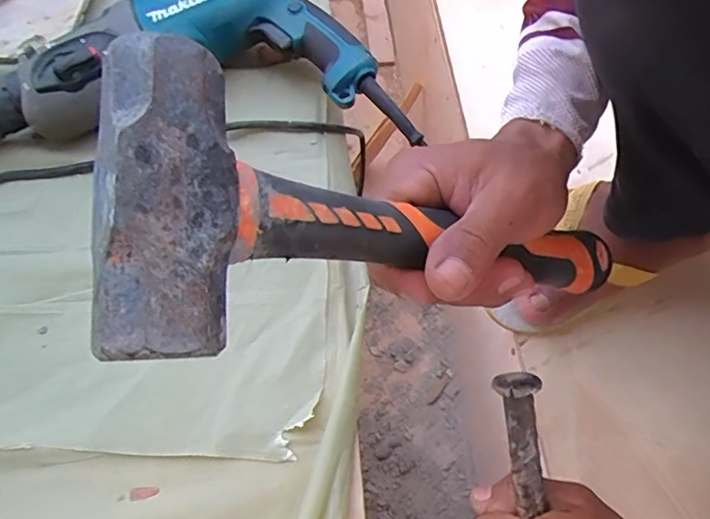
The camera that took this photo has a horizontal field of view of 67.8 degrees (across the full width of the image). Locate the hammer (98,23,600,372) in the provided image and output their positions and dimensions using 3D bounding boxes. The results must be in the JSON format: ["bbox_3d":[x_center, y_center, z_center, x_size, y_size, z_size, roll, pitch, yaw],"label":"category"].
[{"bbox_3d":[0.031,-0.006,0.231,0.264,0.045,0.089,8,54,-39],"label":"hammer"}]

